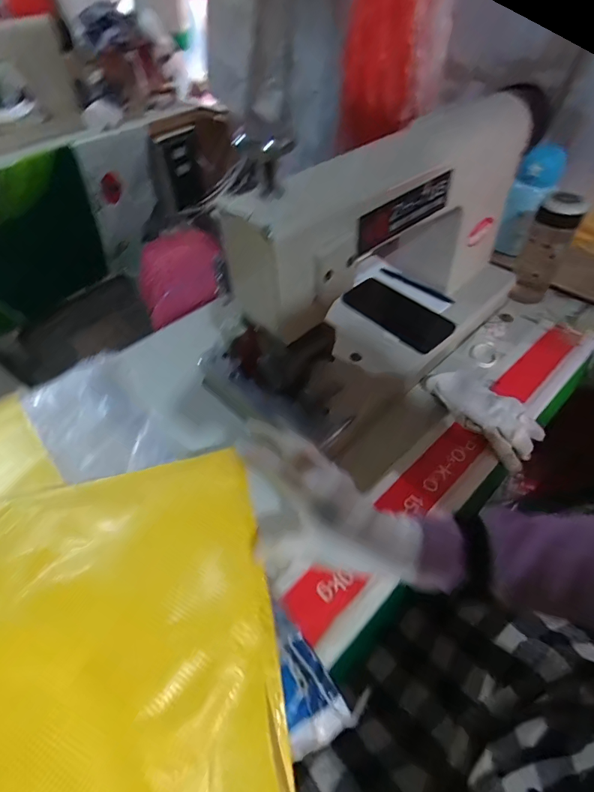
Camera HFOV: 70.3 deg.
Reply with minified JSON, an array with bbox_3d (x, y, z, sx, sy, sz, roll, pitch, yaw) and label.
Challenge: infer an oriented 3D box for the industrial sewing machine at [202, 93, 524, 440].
[{"bbox_3d":[0.118,-0.183,0.562,0.475,0.286,0.204,-36,57,-23],"label":"industrial sewing machine"}]

